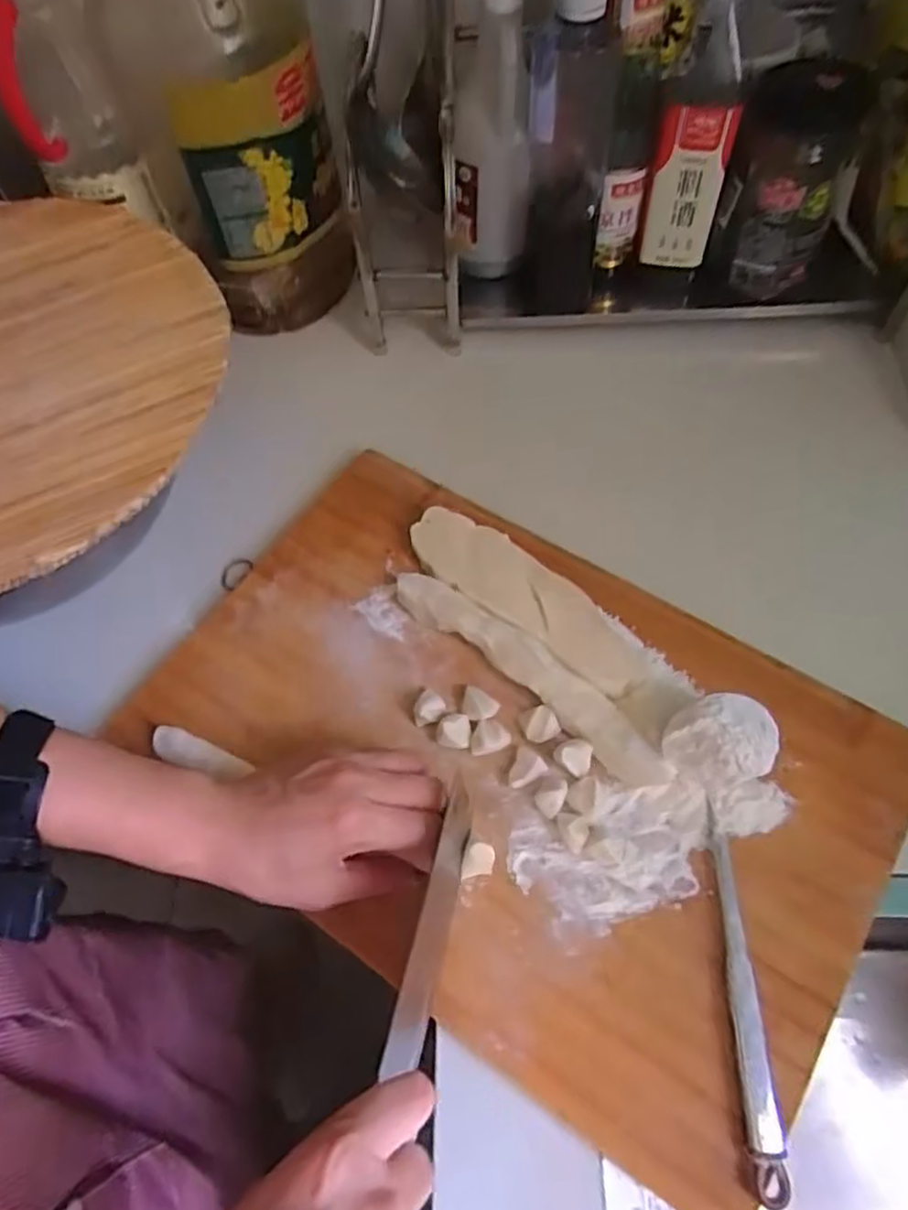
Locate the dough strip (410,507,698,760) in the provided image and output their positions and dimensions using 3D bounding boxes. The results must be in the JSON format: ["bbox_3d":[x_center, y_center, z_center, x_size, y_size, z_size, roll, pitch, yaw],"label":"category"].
[{"bbox_3d":[0.062,0.006,0.490,0.223,0.024,0.055,38,71,20],"label":"dough strip"}]

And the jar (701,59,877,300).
[{"bbox_3d":[0.258,-0.332,0.550,0.085,0.139,0.071,21,66,13],"label":"jar"}]

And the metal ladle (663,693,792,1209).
[{"bbox_3d":[0.165,0.174,0.379,0.056,0.058,0.243,-4,63,1],"label":"metal ladle"}]

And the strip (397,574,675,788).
[{"bbox_3d":[0.049,0.043,0.470,0.219,0.027,0.033,37,71,20],"label":"strip"}]

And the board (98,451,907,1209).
[{"bbox_3d":[0.034,0.089,0.459,0.460,0.020,0.318,29,68,17],"label":"board"}]

